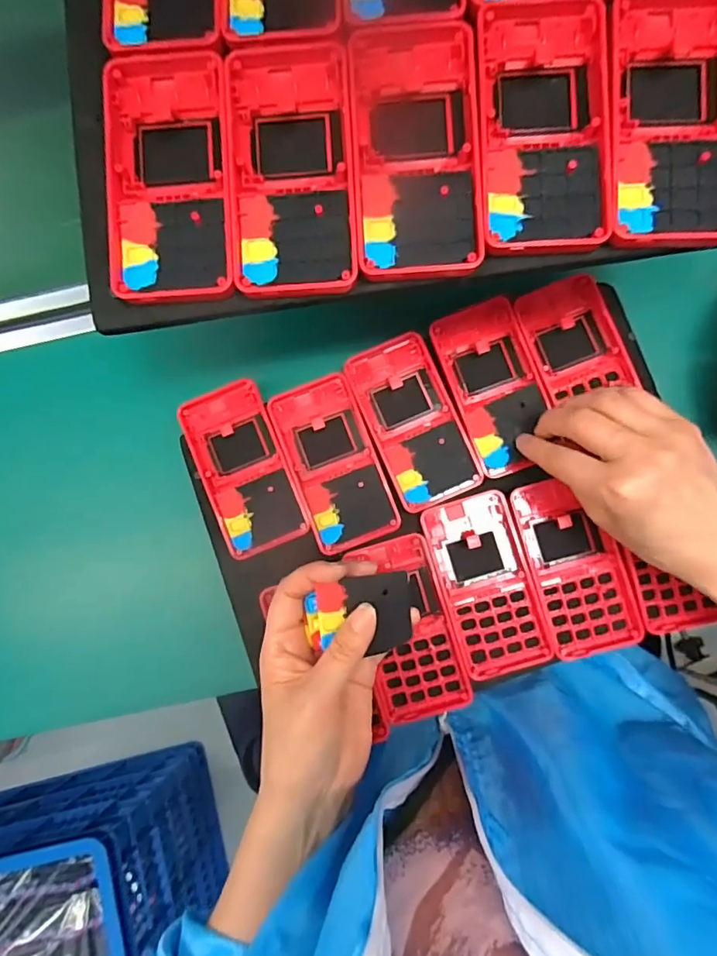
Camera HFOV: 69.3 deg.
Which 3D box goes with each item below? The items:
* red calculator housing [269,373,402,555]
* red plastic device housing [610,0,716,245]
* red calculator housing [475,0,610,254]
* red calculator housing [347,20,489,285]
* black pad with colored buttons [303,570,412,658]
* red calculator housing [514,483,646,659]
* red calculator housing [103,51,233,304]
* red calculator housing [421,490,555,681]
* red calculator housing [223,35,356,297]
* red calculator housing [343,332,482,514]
[{"bbox_3d":[-0.018,-0.012,0.377,0.061,0.011,0.122,-21,83,-1],"label":"red calculator housing"},{"bbox_3d":[0.155,-0.180,0.254,0.063,0.017,0.128,1,83,2],"label":"red plastic device housing"},{"bbox_3d":[0.091,-0.175,0.261,0.061,0.023,0.124,-2,83,2],"label":"red calculator housing"},{"bbox_3d":[0.029,-0.164,0.261,0.061,0.016,0.128,-3,83,2],"label":"red calculator housing"},{"bbox_3d":[0.001,0.079,0.306,0.059,0.012,0.042,-5,83,1],"label":"black pad with colored buttons"},{"bbox_3d":[0.152,0.061,0.361,0.061,0.009,0.120,-15,83,0],"label":"red calculator housing"},{"bbox_3d":[-0.097,-0.156,0.267,0.063,0.016,0.131,-3,83,1],"label":"red calculator housing"},{"bbox_3d":[0.091,0.074,0.365,0.062,0.010,0.122,-17,83,0],"label":"red calculator housing"},{"bbox_3d":[-0.034,-0.159,0.263,0.061,0.015,0.132,-3,83,2],"label":"red calculator housing"},{"bbox_3d":[0.039,-0.042,0.378,0.062,0.011,0.123,-23,83,-1],"label":"red calculator housing"}]

